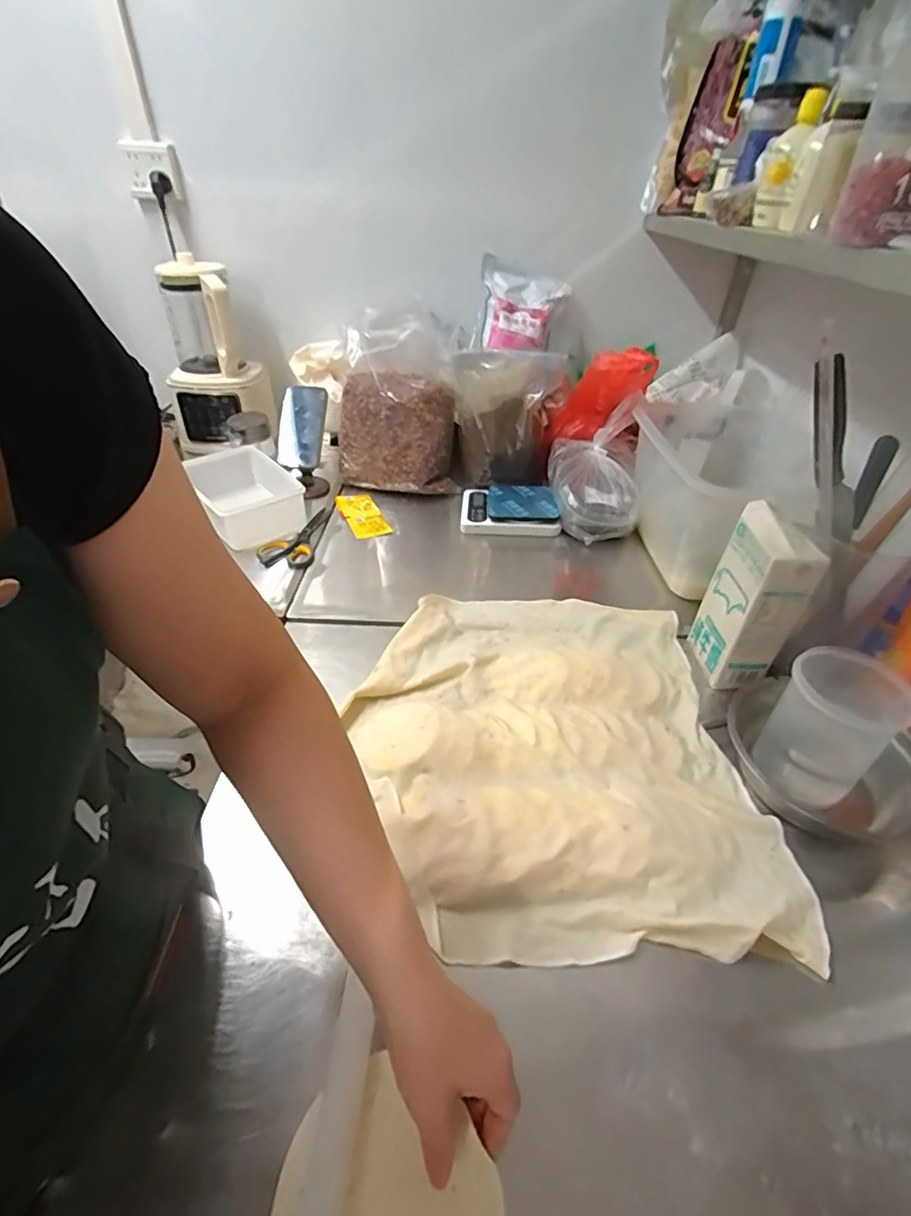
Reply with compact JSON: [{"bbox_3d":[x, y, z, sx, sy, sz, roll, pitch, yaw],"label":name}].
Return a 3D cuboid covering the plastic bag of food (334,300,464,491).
[{"bbox_3d":[-0.115,-0.328,1.012,0.212,0.194,0.080,8,39,9],"label":"plastic bag of food"}]

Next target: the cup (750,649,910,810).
[{"bbox_3d":[0.362,0.123,0.525,0.090,0.131,0.085,0,39,0],"label":"cup"}]

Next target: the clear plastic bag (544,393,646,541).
[{"bbox_3d":[0.245,-0.245,0.919,0.136,0.173,0.192,-1,39,-2],"label":"clear plastic bag"}]

